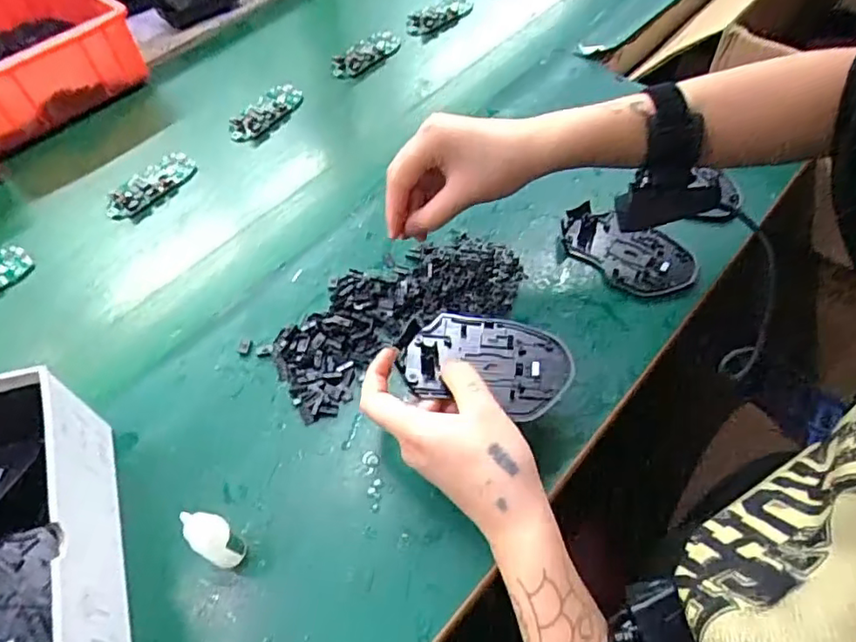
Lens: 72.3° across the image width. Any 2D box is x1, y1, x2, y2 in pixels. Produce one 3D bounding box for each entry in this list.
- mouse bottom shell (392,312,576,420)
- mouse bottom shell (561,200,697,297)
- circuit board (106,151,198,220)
[{"bbox_3d":[0.040,0.026,0.400,0.112,0.014,0.070,11,56,11],"label":"mouse bottom shell"},{"bbox_3d":[0.168,-0.061,0.506,0.116,0.012,0.062,35,64,24],"label":"mouse bottom shell"},{"bbox_3d":[-0.285,-0.140,0.602,0.045,0.017,0.098,30,62,22],"label":"circuit board"}]

